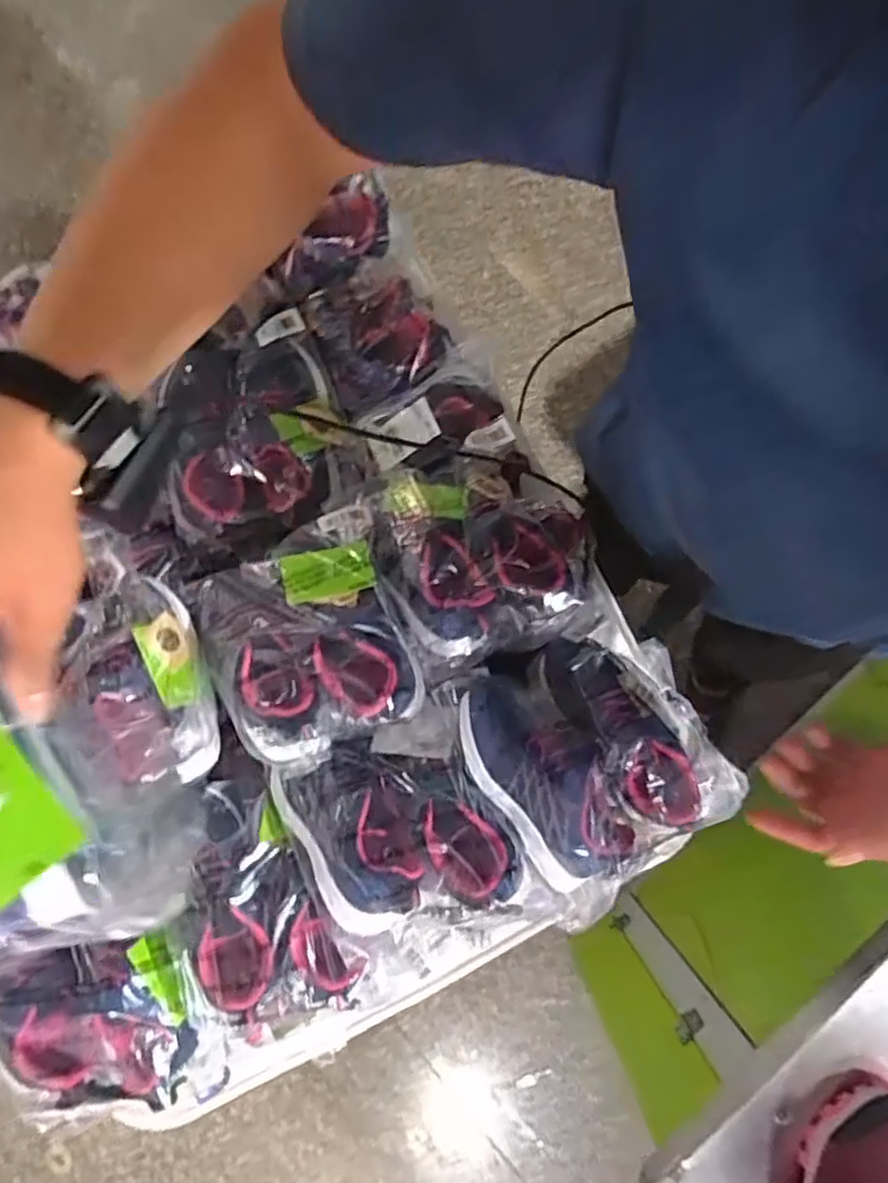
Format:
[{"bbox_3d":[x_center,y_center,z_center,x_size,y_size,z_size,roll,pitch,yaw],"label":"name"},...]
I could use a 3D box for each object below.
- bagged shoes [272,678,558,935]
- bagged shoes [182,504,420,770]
[{"bbox_3d":[-0.032,0.208,0.577,0.184,0.071,0.184,-23,83,-3],"label":"bagged shoes"},{"bbox_3d":[-0.131,0.042,0.631,0.186,0.108,0.212,-19,83,-2],"label":"bagged shoes"}]

